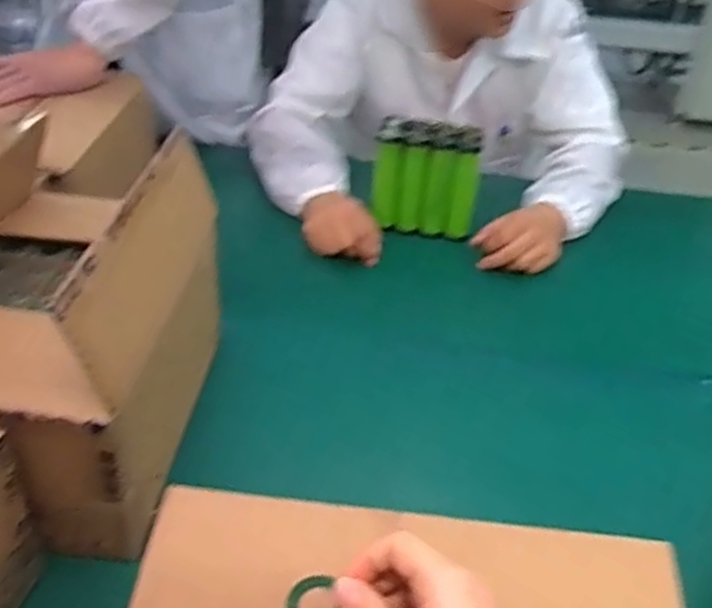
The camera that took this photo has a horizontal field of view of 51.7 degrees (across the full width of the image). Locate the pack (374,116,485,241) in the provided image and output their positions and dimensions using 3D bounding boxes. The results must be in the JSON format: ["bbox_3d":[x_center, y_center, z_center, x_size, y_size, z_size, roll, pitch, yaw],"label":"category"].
[{"bbox_3d":[0.096,-0.170,0.995,0.135,0.139,0.070,8,36,7],"label":"pack"}]

